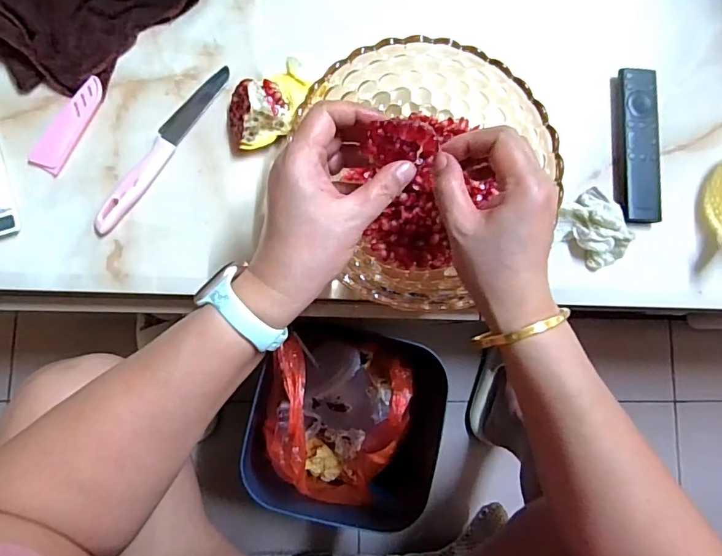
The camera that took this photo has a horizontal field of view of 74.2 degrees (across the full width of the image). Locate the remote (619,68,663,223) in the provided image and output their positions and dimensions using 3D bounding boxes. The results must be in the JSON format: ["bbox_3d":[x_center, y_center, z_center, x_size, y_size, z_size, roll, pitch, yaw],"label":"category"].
[{"bbox_3d":[0.280,-0.135,0.480,0.032,0.019,0.156,1,82,-4],"label":"remote"}]

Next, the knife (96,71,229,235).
[{"bbox_3d":[-0.186,-0.124,0.447,0.024,0.010,0.192,32,81,-1],"label":"knife"}]

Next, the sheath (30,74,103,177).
[{"bbox_3d":[-0.272,-0.144,0.442,0.027,0.010,0.097,27,81,-1],"label":"sheath"}]

